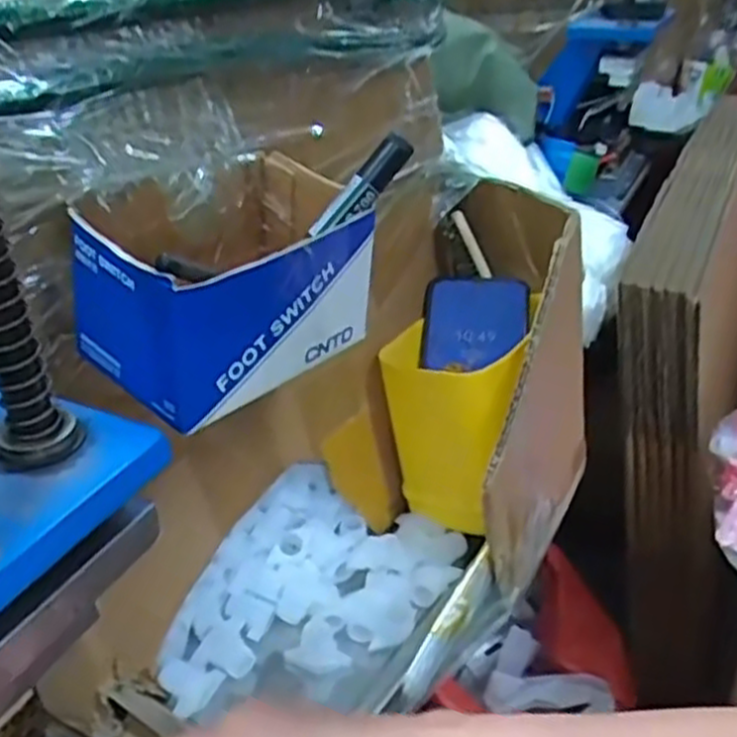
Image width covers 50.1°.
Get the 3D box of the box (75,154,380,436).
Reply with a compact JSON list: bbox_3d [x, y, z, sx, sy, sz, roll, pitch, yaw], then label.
[{"bbox_3d":[-0.063,-0.040,0.369,0.125,0.075,0.090,-28,40,-37],"label":"box"}]

